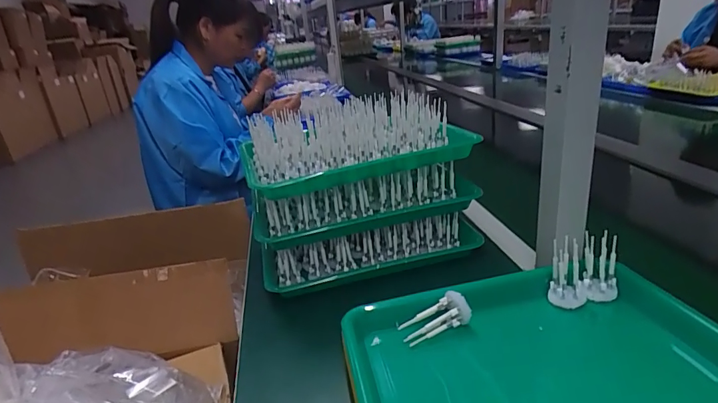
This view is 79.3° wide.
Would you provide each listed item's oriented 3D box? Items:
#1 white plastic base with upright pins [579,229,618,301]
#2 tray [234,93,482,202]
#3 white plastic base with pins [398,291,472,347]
[{"bbox_3d":[0.269,0.076,0.483,0.036,0.075,0.030,7,26,29],"label":"white plastic base with upright pins"},{"bbox_3d":[-0.007,-0.099,0.655,0.310,0.074,0.222,-11,23,-11],"label":"tray"},{"bbox_3d":[0.083,0.129,0.467,0.076,0.030,0.020,-28,26,-4],"label":"white plastic base with pins"}]

